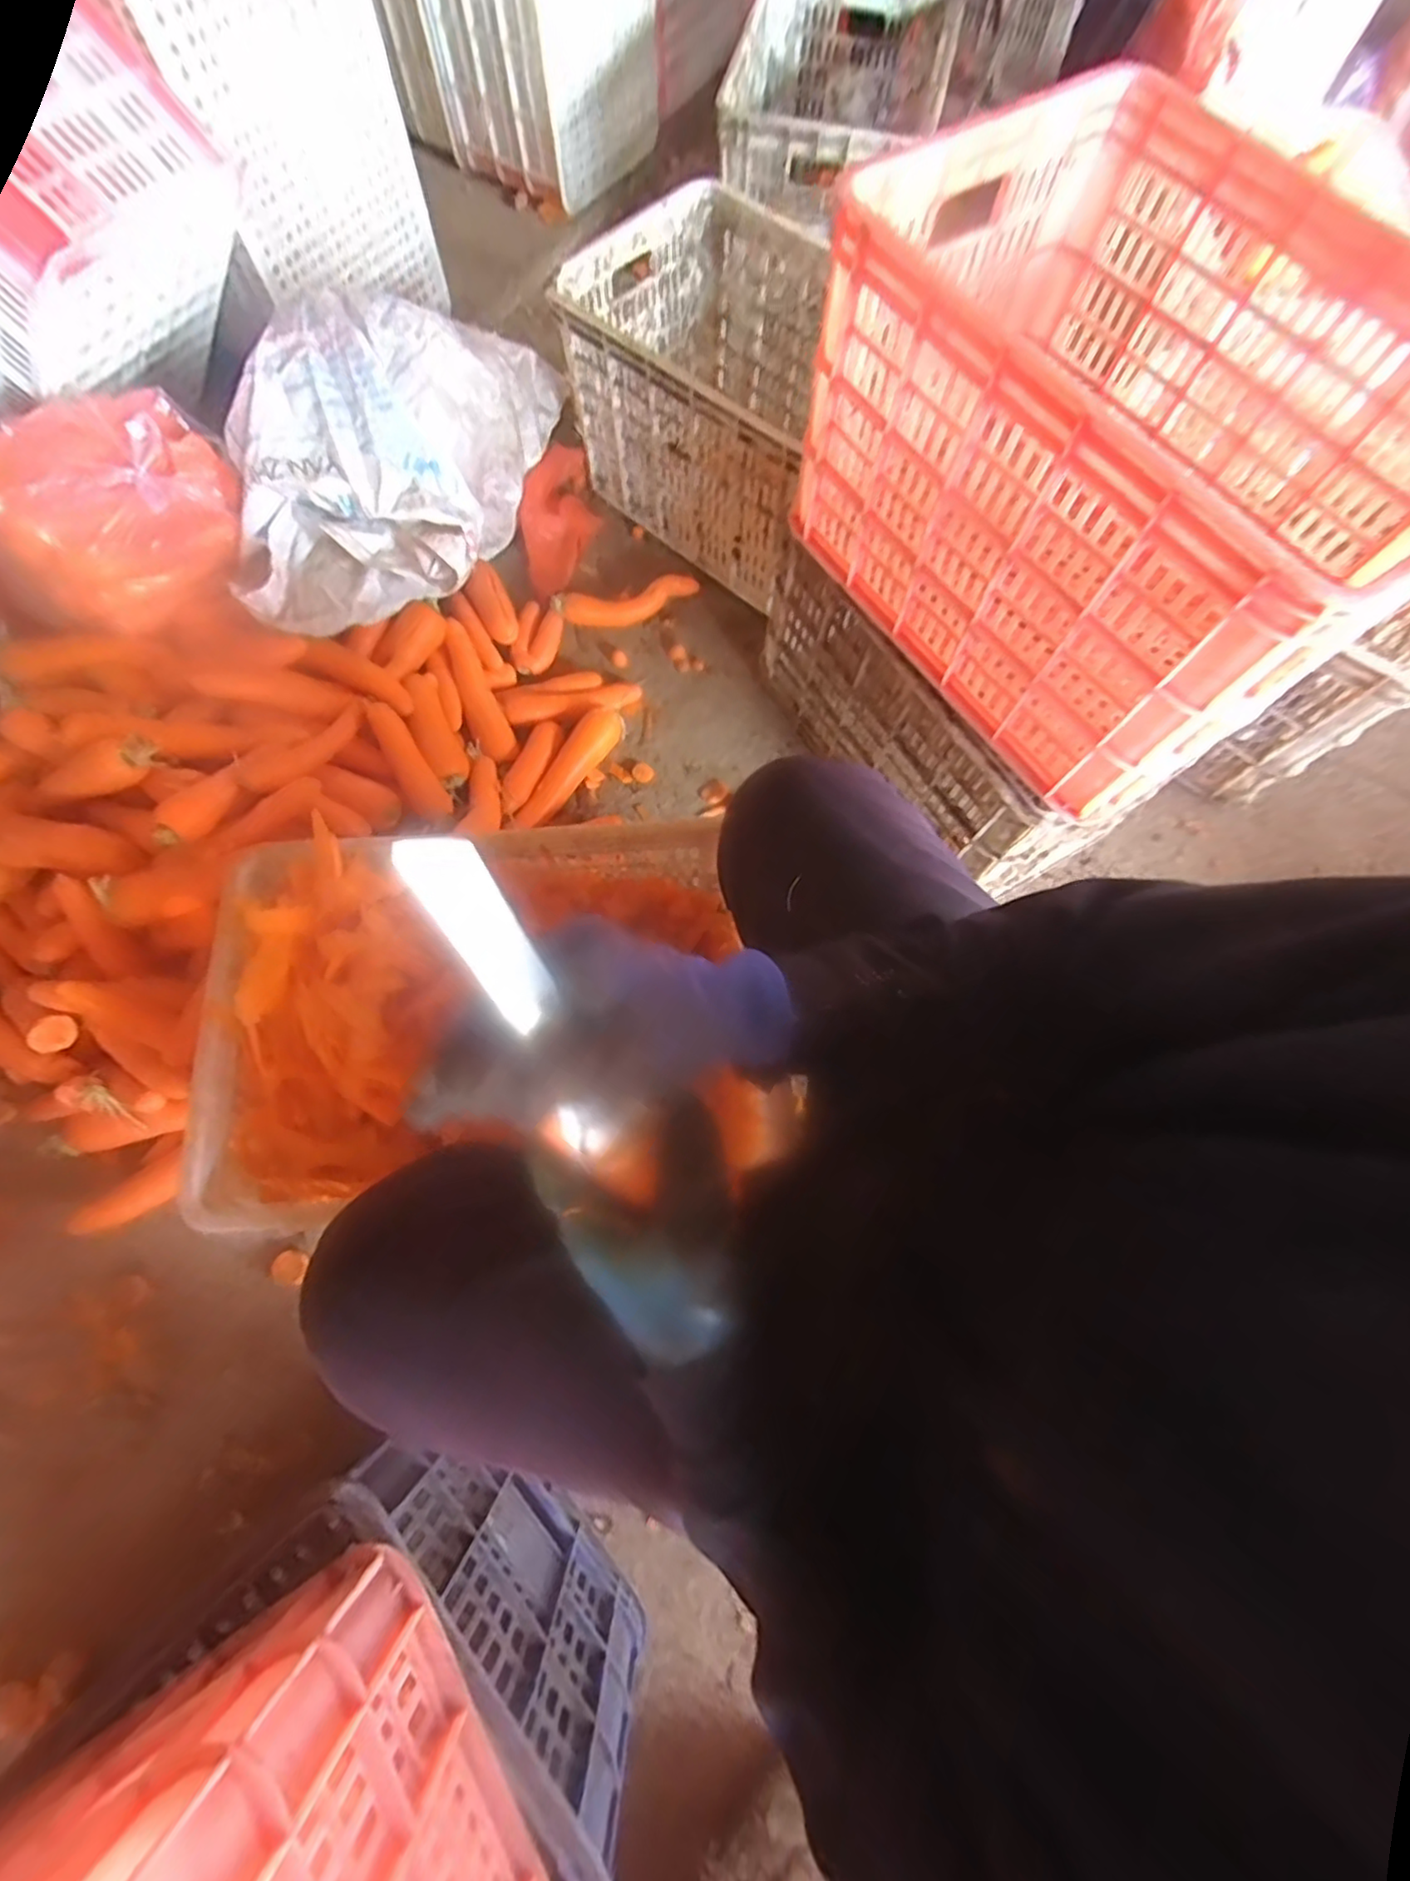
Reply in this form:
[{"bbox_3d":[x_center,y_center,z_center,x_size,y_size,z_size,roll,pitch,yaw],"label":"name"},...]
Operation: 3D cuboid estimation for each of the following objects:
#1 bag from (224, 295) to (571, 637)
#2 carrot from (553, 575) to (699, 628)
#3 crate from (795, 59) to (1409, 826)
[{"bbox_3d":[-0.463,-0.694,0.946,0.334,0.280,0.579,6,72,1],"label":"bag"},{"bbox_3d":[-0.125,-0.556,1.063,0.243,0.044,0.062,-15,73,-6],"label":"carrot"},{"bbox_3d":[0.388,-0.461,0.613,0.410,0.266,0.547,-29,75,-10],"label":"crate"}]

